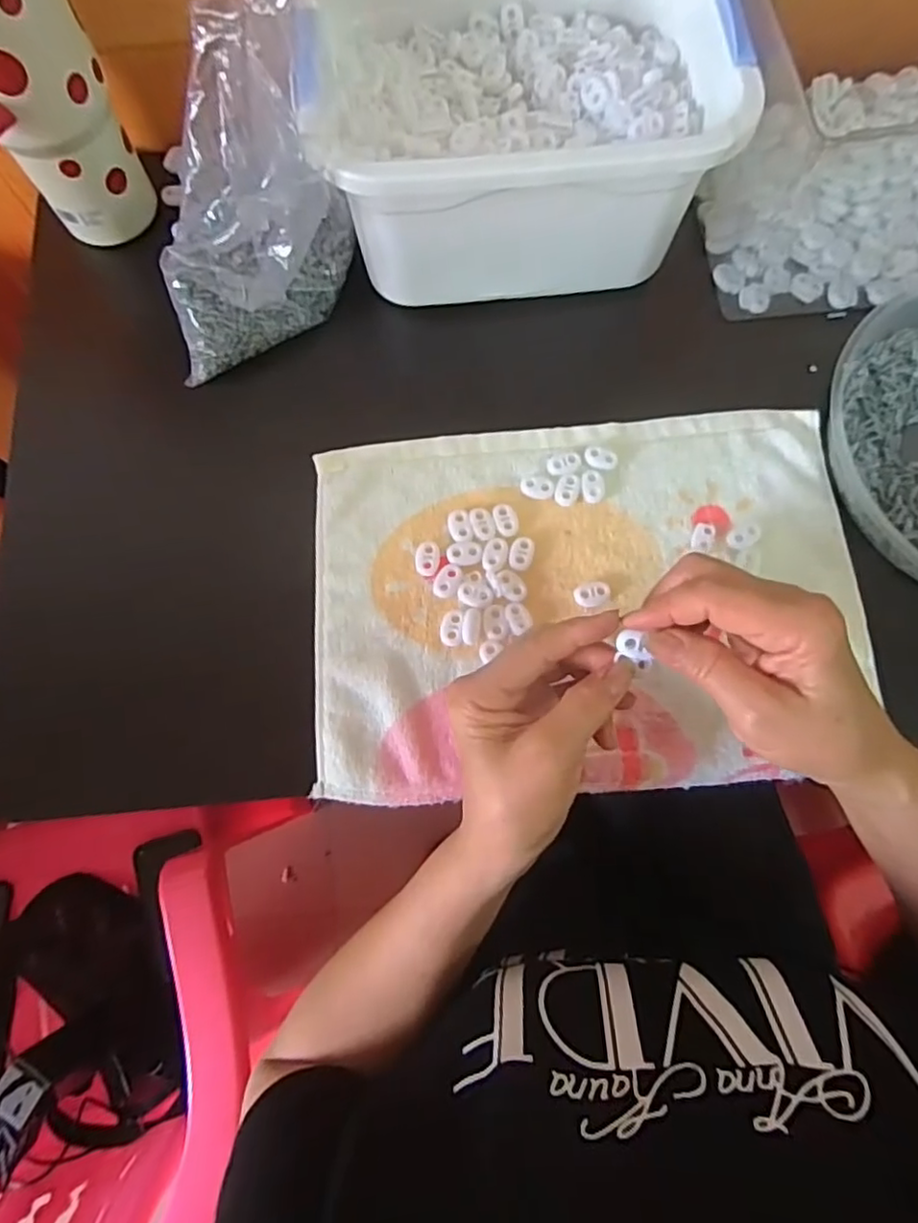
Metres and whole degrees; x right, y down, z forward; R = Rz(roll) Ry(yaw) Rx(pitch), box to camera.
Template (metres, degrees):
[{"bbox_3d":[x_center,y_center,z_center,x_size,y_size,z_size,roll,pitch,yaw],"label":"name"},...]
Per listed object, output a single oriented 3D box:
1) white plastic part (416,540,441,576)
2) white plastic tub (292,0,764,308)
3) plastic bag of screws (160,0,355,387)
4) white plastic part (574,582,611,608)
[{"bbox_3d":[-0.020,-0.034,0.393,0.015,0.005,0.022,-1,76,1],"label":"white plastic part"},{"bbox_3d":[0.035,-0.311,0.403,0.247,0.114,0.187,-6,76,0],"label":"white plastic tub"},{"bbox_3d":[-0.134,-0.251,0.378,0.140,0.141,0.111,-18,76,-3],"label":"plastic bag of screws"},{"bbox_3d":[0.083,-0.011,0.386,0.022,0.006,0.015,-7,76,0],"label":"white plastic part"}]

